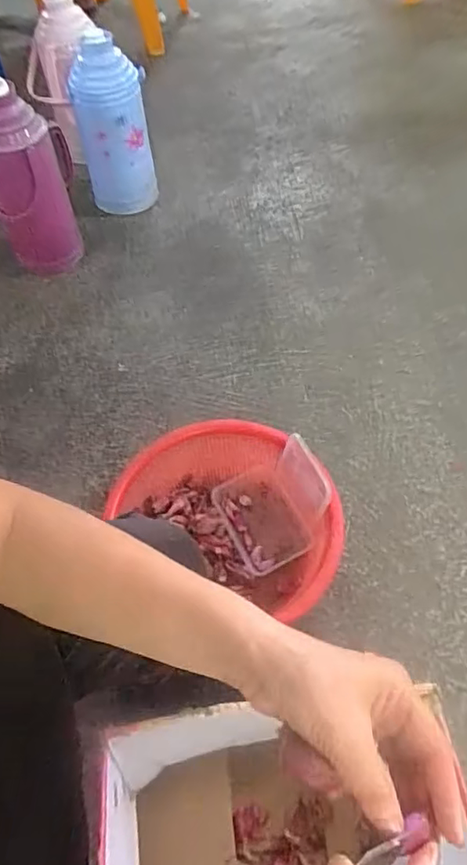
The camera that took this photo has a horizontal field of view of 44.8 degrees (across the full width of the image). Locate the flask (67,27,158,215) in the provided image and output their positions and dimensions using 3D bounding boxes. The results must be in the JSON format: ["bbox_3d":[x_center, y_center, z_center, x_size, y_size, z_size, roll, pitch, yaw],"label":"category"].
[{"bbox_3d":[-0.289,-0.733,1.355,0.152,0.366,0.125,-22,57,-12],"label":"flask"}]

